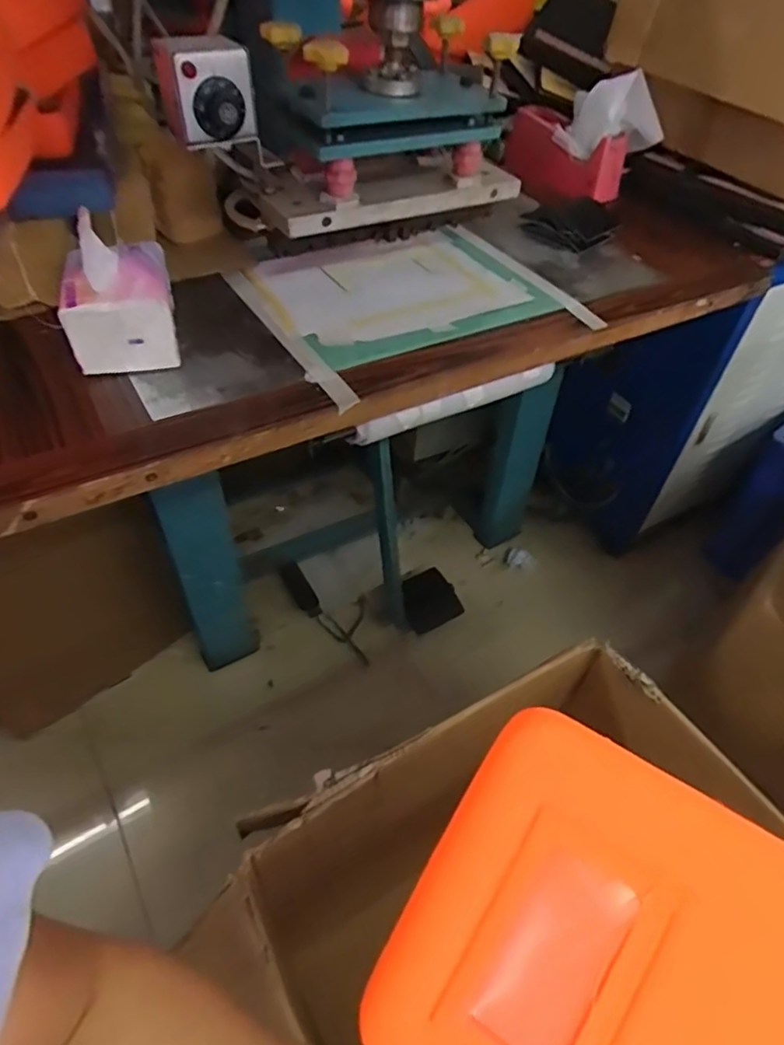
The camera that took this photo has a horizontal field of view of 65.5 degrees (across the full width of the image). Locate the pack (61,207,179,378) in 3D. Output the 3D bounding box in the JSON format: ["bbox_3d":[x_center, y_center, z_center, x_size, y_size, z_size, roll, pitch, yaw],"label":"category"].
[{"bbox_3d":[-0.272,-0.234,0.600,0.098,0.122,0.129,-12,49,-14],"label":"pack"}]

